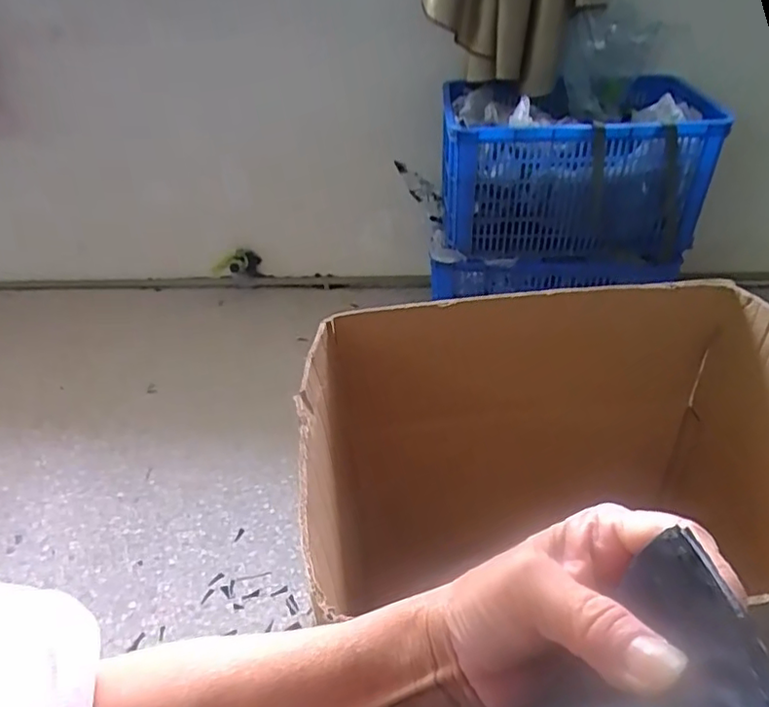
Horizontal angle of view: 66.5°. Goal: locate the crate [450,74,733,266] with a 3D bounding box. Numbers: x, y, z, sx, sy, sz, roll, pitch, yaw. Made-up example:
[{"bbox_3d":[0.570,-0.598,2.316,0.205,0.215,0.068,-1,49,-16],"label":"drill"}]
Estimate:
[{"bbox_3d":[0.457,-0.451,1.450,0.606,0.332,0.405,-2,36,3],"label":"crate"}]

